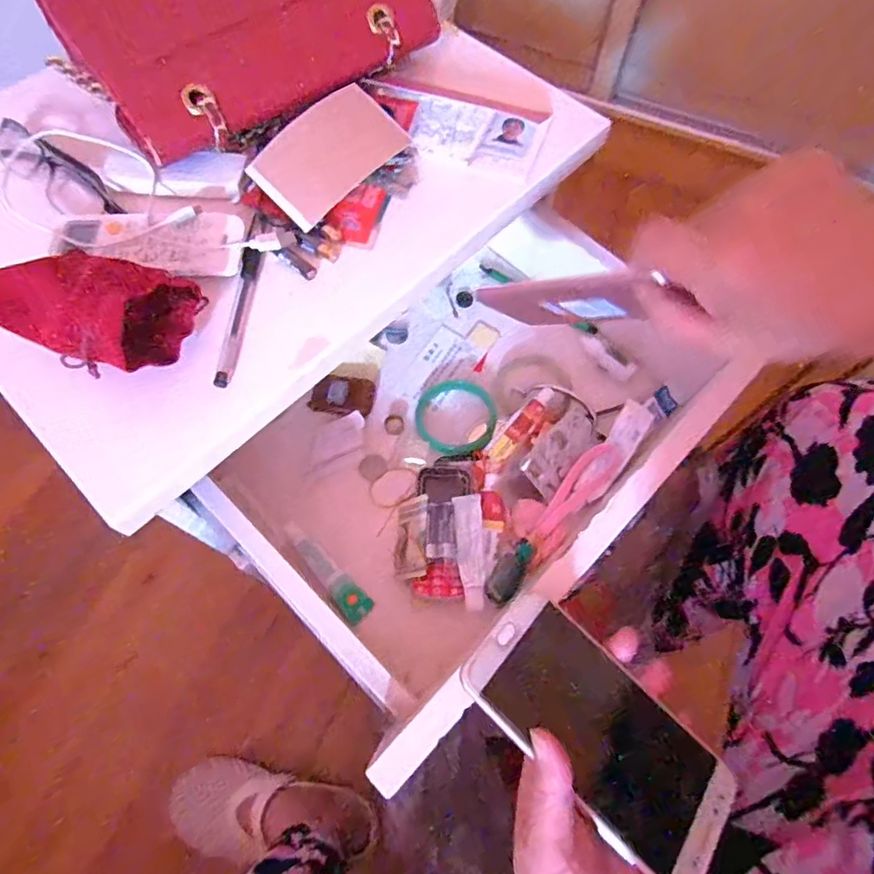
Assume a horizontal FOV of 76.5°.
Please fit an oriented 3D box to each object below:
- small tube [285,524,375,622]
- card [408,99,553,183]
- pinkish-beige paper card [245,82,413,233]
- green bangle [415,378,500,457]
[{"bbox_3d":[-0.091,0.109,0.458,0.022,0.013,0.095,-40,70,-16],"label":"small tube"},{"bbox_3d":[0.032,-0.236,0.438,0.103,0.006,0.056,8,76,-3],"label":"card"},{"bbox_3d":[-0.082,-0.210,0.409,0.069,0.007,0.108,44,79,0],"label":"pinkish-beige paper card"},{"bbox_3d":[0.018,-0.020,0.517,0.075,0.005,0.078,-1,64,1],"label":"green bangle"}]

